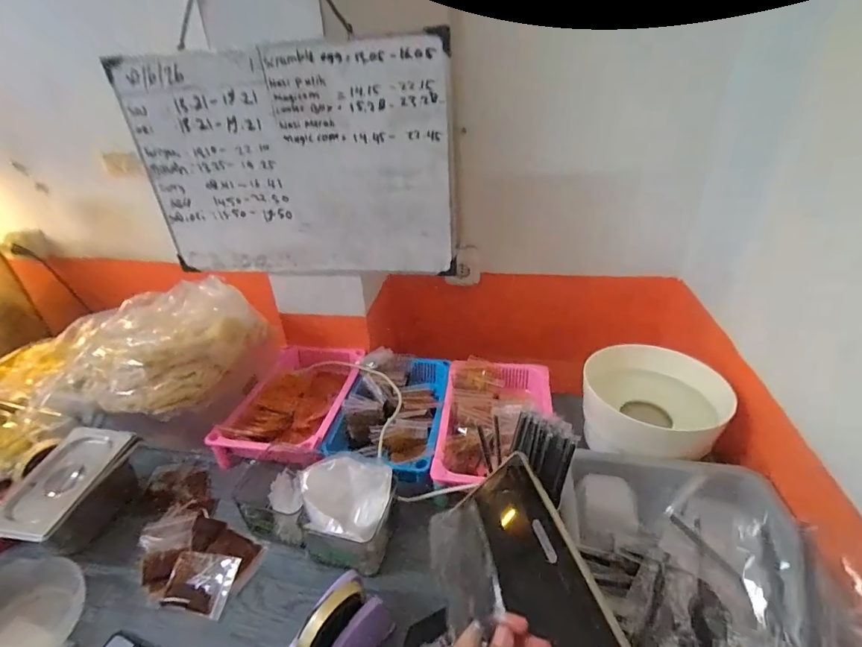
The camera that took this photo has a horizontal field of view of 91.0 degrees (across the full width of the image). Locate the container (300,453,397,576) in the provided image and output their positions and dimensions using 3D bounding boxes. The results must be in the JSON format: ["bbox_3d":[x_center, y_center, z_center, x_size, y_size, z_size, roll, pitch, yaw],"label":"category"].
[{"bbox_3d":[-0.118,0.266,0.607,0.117,0.097,0.120,3,31,10],"label":"container"}]

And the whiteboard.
[{"bbox_3d":[-0.244,-0.263,0.754,0.553,0.382,0.028,1,35,9],"label":"whiteboard"}]

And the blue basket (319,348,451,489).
[{"bbox_3d":[-0.074,0.168,0.802,0.188,0.072,0.297,3,31,10],"label":"blue basket"}]

